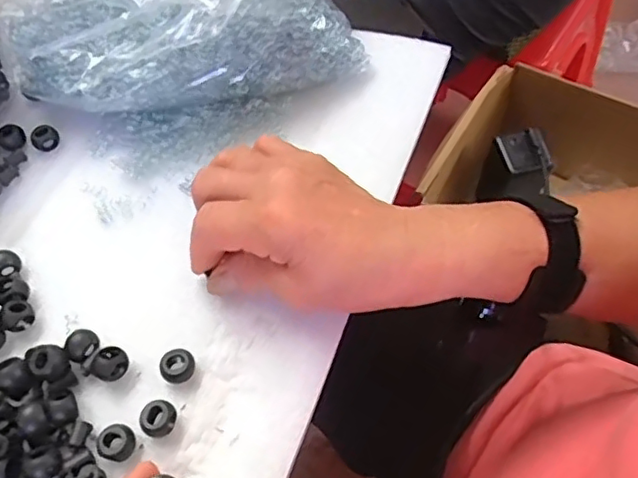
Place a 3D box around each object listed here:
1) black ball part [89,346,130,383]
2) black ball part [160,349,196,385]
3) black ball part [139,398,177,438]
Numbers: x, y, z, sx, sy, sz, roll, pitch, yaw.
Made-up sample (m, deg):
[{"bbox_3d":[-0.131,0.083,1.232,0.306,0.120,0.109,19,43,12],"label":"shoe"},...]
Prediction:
[{"bbox_3d":[-0.108,0.065,0.314,0.016,0.016,0.018,21,61,16],"label":"black ball part"},{"bbox_3d":[-0.074,0.067,0.316,0.017,0.012,0.016,-1,57,2],"label":"black ball part"},{"bbox_3d":[-0.079,0.090,0.301,0.016,0.013,0.017,-1,57,2],"label":"black ball part"}]

